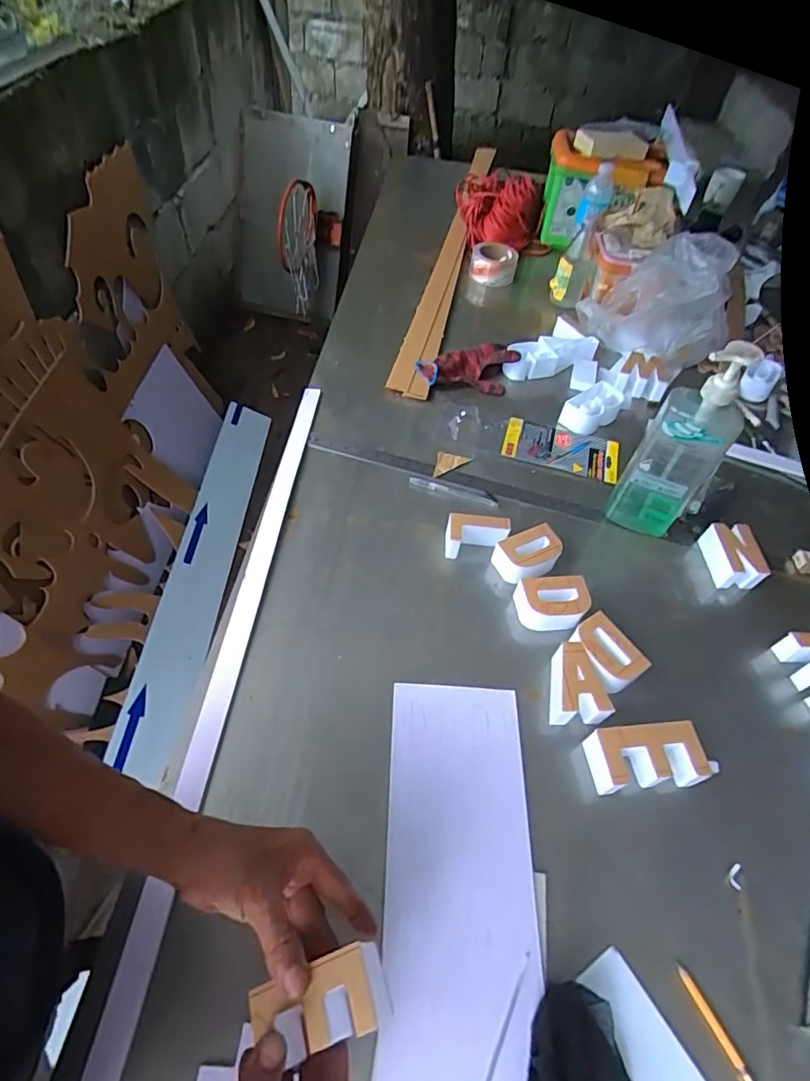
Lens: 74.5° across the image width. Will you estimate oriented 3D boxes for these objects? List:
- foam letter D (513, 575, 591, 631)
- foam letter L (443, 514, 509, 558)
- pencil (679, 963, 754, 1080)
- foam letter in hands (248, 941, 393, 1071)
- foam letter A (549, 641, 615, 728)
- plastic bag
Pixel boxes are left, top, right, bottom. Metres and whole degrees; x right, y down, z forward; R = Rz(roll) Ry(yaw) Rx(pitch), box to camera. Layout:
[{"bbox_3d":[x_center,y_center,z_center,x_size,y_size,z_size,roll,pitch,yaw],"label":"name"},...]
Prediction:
[{"bbox_3d":[0.187,0.079,0.677,0.084,0.053,0.056,3,52,-3],"label":"foam letter D"},{"bbox_3d":[0.098,-0.004,0.733,0.086,0.047,0.046,6,52,-1],"label":"foam letter L"},{"bbox_3d":[0.266,0.416,0.456,0.011,0.006,0.086,-17,56,-18],"label":"pencil"},{"bbox_3d":[-0.058,0.317,0.368,0.091,0.038,0.047,-11,55,-9],"label":"foam letter in hands"},{"bbox_3d":[0.195,0.167,0.619,0.061,0.043,0.089,1,53,-5],"label":"foam letter A"},{"bbox_3d":[0.478,-0.461,1.020,0.246,0.198,0.177,21,54,10],"label":"plastic bag"}]

